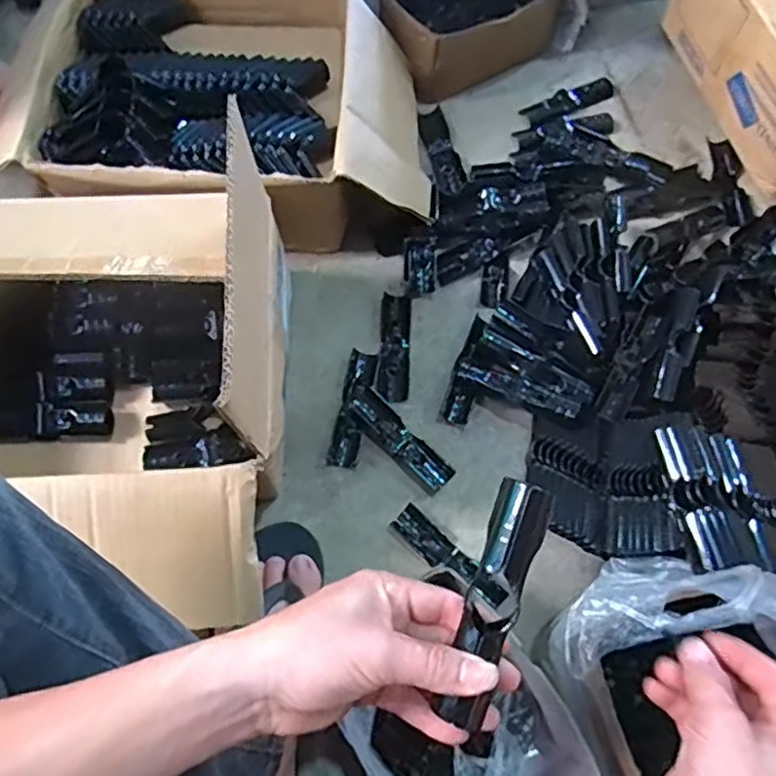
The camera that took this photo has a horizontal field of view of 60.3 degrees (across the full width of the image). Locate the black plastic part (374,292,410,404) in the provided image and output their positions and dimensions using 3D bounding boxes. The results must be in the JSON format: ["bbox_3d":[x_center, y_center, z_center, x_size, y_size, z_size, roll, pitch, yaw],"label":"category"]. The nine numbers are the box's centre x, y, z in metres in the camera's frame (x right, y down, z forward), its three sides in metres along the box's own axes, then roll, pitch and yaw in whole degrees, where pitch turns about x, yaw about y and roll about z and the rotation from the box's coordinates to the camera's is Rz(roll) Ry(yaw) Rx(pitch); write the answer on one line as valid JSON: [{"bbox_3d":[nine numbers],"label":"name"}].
[{"bbox_3d":[0.006,-0.044,0.740,0.033,0.009,0.123,3,68,0],"label":"black plastic part"}]

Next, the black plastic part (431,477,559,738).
[{"bbox_3d":[0.057,0.116,0.358,0.029,0.020,0.131,18,86,6],"label":"black plastic part"}]

